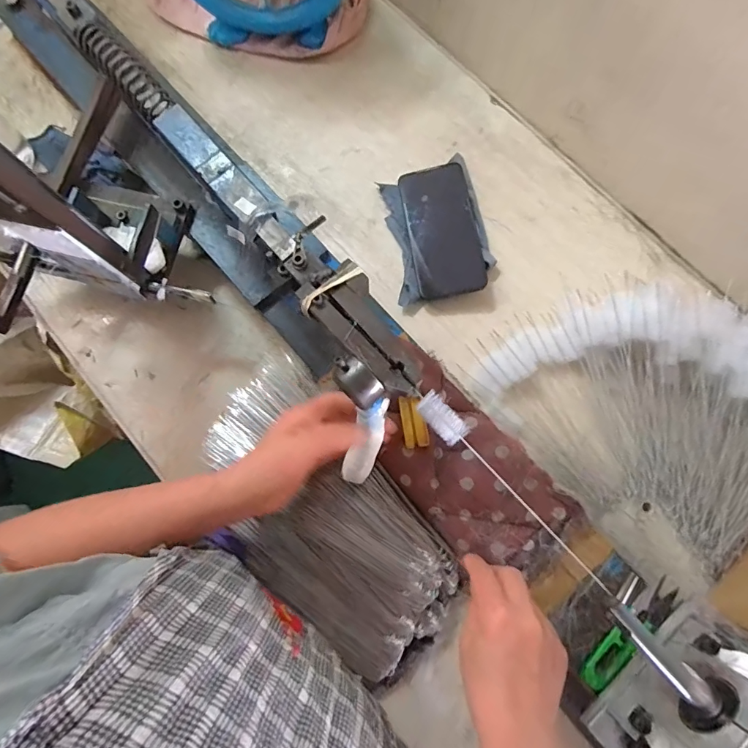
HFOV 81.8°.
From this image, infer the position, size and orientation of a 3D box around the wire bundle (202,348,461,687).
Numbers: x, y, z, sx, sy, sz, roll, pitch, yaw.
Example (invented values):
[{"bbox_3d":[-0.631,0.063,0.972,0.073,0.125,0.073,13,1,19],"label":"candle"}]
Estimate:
[{"bbox_3d":[-0.053,0.142,0.431,0.158,0.043,0.311,-41,77,3],"label":"wire bundle"}]

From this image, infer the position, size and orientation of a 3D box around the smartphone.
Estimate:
[{"bbox_3d":[0.079,-0.169,0.503,0.075,0.010,0.160,-12,78,10],"label":"smartphone"}]

